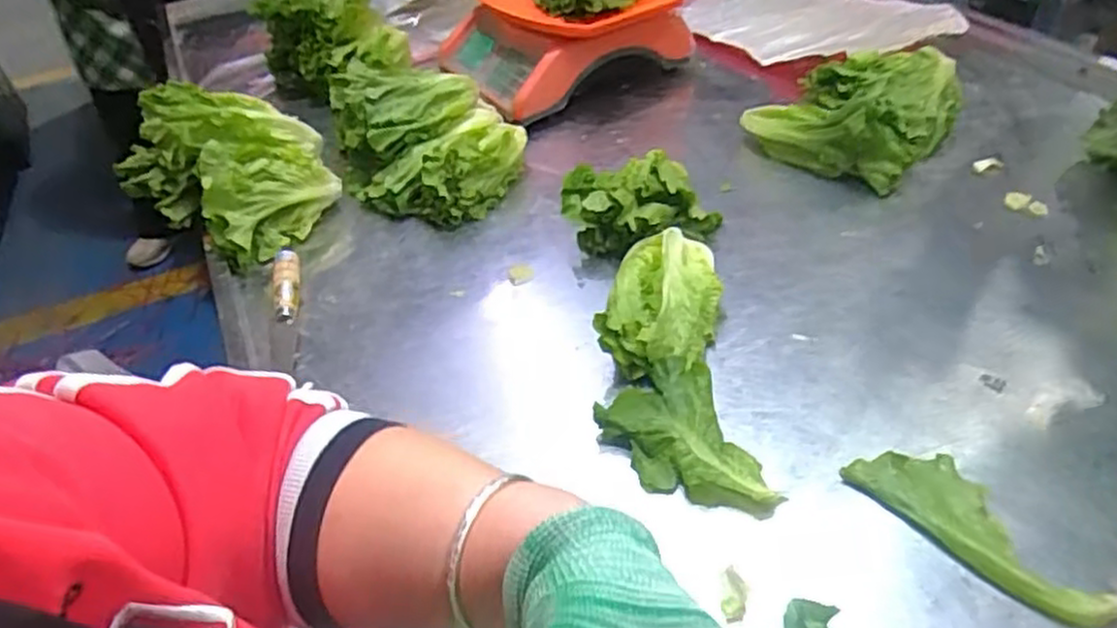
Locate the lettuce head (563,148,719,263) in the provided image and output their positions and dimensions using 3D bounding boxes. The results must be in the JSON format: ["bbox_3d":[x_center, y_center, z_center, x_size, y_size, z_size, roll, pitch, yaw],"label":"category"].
[{"bbox_3d":[0.095,-0.120,0.798,0.131,0.068,0.156,25,51,31],"label":"lettuce head"}]

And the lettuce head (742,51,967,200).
[{"bbox_3d":[0.371,-0.264,0.919,0.206,0.080,0.255,30,54,34],"label":"lettuce head"}]

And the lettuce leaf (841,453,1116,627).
[{"bbox_3d":[0.287,0.146,0.513,0.060,0.025,0.171,-32,47,-25],"label":"lettuce leaf"}]

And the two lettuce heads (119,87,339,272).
[{"bbox_3d":[-0.387,-0.171,0.883,0.241,0.120,0.190,21,49,28],"label":"two lettuce heads"}]

